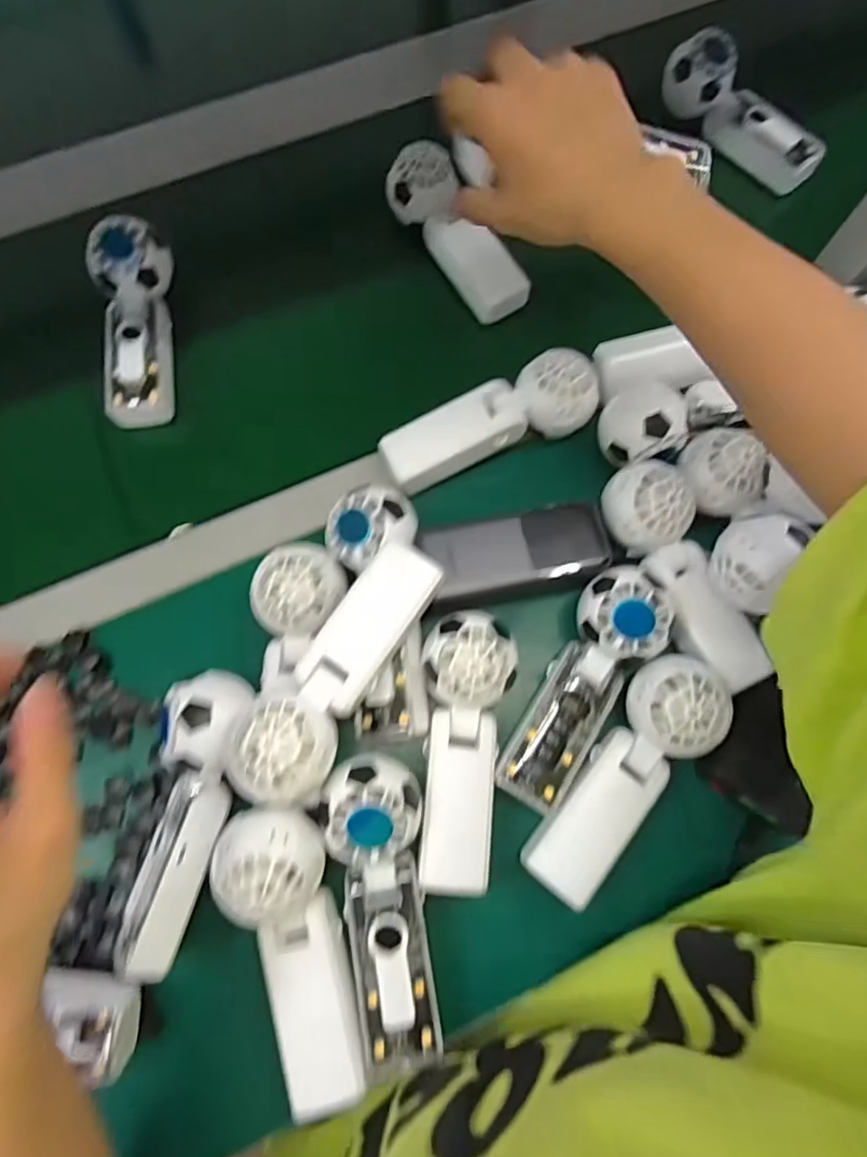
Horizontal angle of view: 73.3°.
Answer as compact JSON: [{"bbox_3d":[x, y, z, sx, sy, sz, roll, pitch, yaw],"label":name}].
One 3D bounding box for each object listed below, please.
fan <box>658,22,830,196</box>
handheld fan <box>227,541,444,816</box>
[{"bbox_3d":[0.293,-0.439,0.547,0.045,0.052,0.166,-42,78,-12],"label":"fan"},{"bbox_3d":[-0.058,0.055,0.352,0.054,0.036,0.167,29,75,8],"label":"handheld fan"}]

